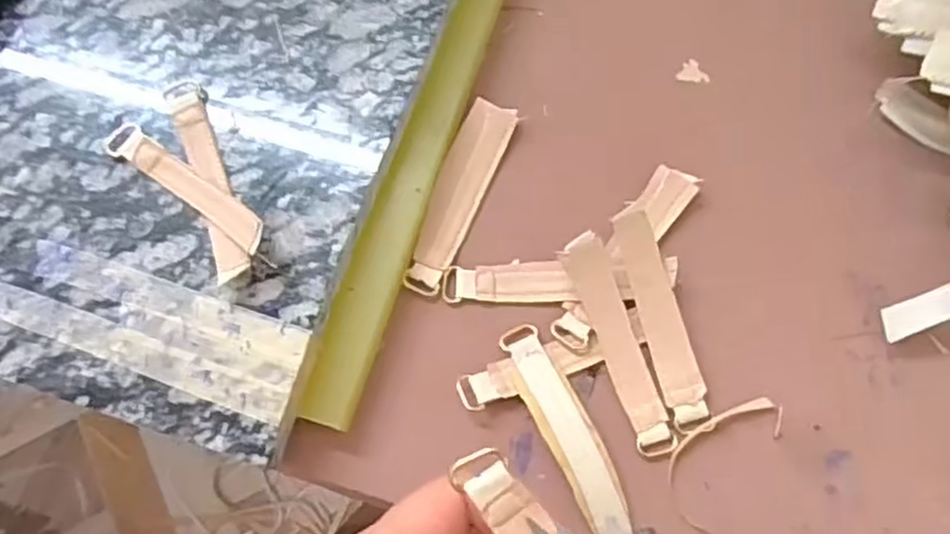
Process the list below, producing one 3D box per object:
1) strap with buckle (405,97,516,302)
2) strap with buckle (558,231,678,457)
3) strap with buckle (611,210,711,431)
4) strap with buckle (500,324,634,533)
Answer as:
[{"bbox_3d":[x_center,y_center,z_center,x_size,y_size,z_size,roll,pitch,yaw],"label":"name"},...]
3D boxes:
[{"bbox_3d":[-0.008,-0.033,0.335,0.022,0.008,0.095,21,74,8],"label":"strap with buckle"},{"bbox_3d":[0.062,0.033,0.304,0.018,0.019,0.093,-22,73,-5],"label":"strap with buckle"},{"bbox_3d":[0.080,0.022,0.306,0.017,0.020,0.091,-16,76,-5],"label":"strap with buckle"},{"bbox_3d":[0.039,0.068,0.301,0.021,0.011,0.096,-26,74,-6],"label":"strap with buckle"}]

